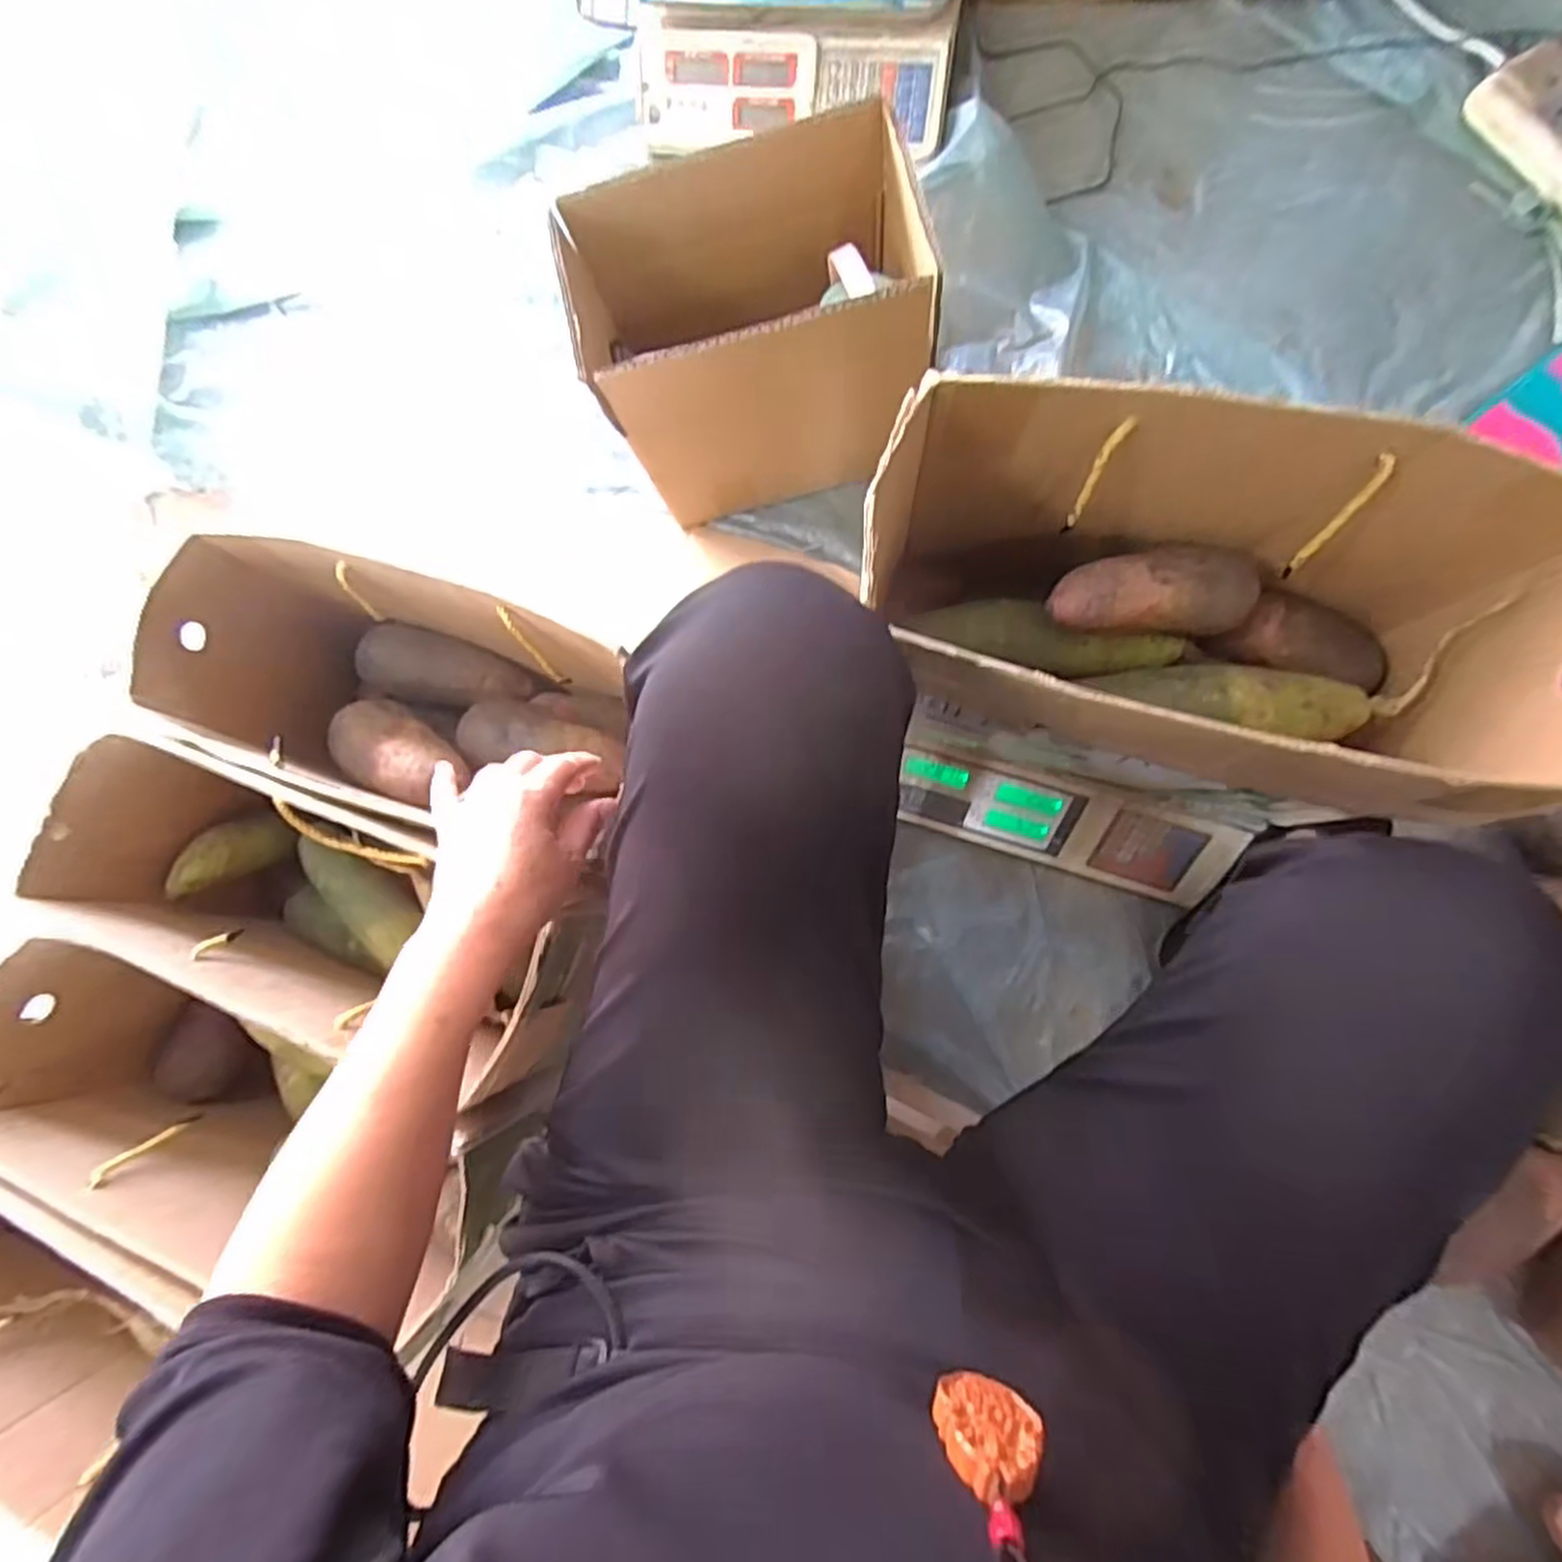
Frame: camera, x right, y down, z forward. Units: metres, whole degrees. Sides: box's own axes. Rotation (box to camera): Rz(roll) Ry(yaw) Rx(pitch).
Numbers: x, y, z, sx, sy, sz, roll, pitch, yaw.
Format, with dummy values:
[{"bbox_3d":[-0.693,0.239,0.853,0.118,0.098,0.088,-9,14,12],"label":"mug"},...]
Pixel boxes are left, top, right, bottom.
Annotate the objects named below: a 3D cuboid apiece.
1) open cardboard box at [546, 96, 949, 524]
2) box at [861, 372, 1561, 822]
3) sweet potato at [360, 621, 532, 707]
[{"bbox_3d":[-0.022,-0.369,0.665,0.270,0.257,0.171,-12,82,5],"label":"open cardboard box"},{"bbox_3d":[0.243,-0.094,0.455,0.375,0.176,0.179,15,85,8],"label":"box"},{"bbox_3d":[-0.306,-0.101,0.690,0.145,0.055,0.055,9,84,-13],"label":"sweet potato"}]

